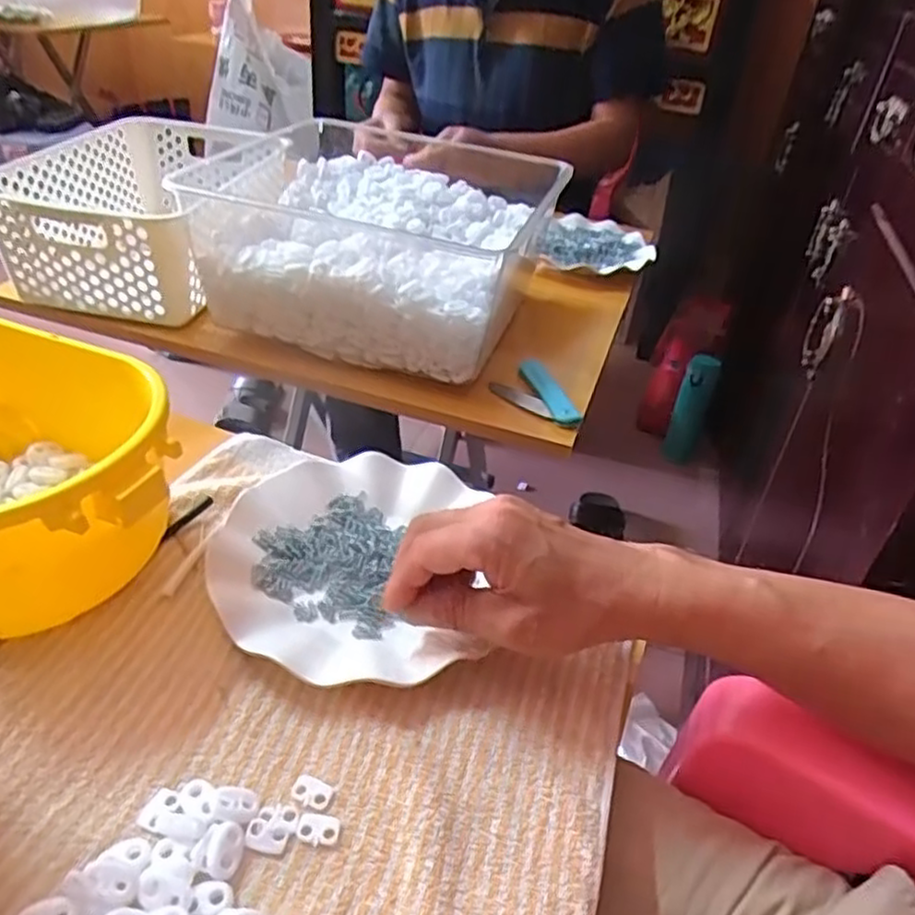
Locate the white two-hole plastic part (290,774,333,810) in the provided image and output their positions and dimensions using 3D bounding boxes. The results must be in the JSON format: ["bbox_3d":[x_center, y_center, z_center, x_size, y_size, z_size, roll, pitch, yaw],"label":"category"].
[{"bbox_3d":[-0.068,0.155,0.338,0.019,0.004,0.013,21,39,18],"label":"white two-hole plastic part"}]

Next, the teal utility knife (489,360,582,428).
[{"bbox_3d":[0.074,-0.056,0.640,0.048,0.014,0.090,-21,45,-32],"label":"teal utility knife"}]

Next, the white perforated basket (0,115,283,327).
[{"bbox_3d":[-0.326,-0.261,0.770,0.191,0.109,0.307,7,37,0],"label":"white perforated basket"}]

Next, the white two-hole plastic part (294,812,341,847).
[{"bbox_3d":[-0.062,0.166,0.325,0.019,0.004,0.013,7,37,1],"label":"white two-hole plastic part"}]

